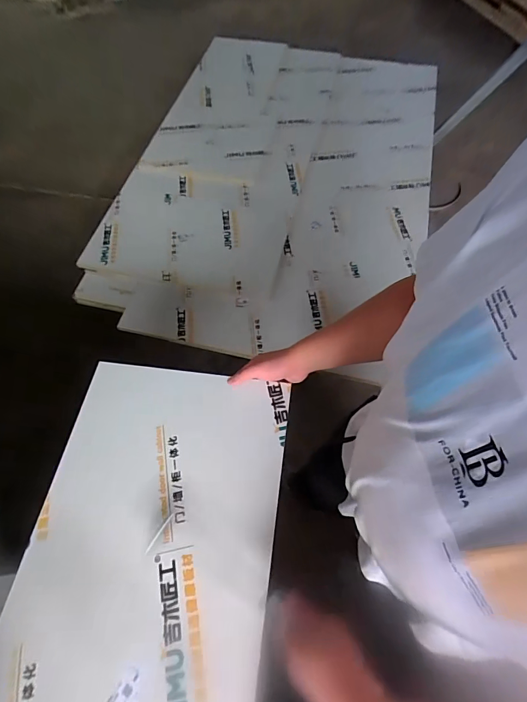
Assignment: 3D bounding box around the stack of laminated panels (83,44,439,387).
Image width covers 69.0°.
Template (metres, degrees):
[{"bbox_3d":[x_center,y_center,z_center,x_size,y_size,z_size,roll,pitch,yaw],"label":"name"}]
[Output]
[{"bbox_3d":[0.117,-0.811,1.682,1.183,0.177,1.945,12,62,9],"label":"stack of laminated panels"}]

